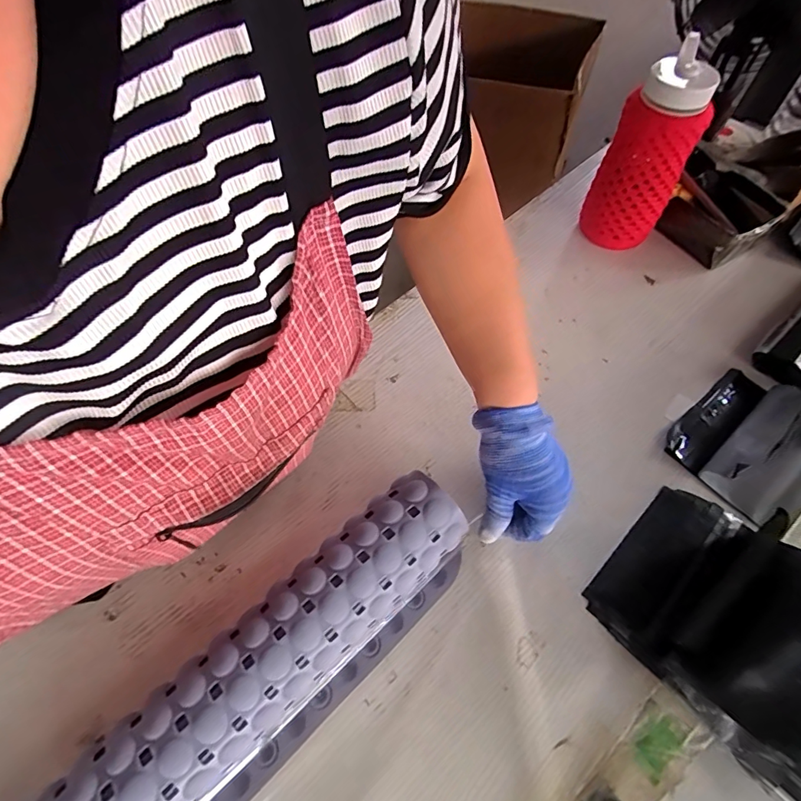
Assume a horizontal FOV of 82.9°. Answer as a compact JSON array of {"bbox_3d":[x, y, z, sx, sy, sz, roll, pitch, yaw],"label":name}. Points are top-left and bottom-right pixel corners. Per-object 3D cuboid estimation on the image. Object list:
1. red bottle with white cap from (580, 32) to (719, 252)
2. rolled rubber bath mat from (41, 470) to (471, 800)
[{"bbox_3d":[0.303,-0.299,0.569,0.092,0.206,0.110,22,63,14],"label":"red bottle with white cap"},{"bbox_3d":[-0.090,0.209,0.362,0.355,0.075,0.095,-40,66,-18],"label":"rolled rubber bath mat"}]

